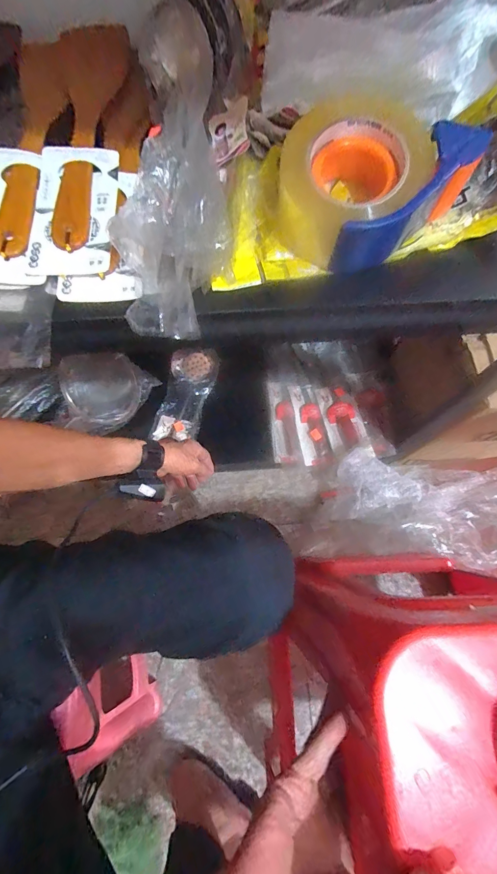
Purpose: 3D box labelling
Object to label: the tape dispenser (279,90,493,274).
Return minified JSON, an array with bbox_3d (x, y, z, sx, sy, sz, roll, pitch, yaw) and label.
[{"bbox_3d":[0.102,-0.218,0.298,0.143,0.078,0.101,-29,72,-11],"label":"tape dispenser"}]

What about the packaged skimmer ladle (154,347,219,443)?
[{"bbox_3d":[-0.143,-0.099,0.788,0.101,0.035,0.225,17,77,6],"label":"packaged skimmer ladle"}]

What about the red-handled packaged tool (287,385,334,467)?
[{"bbox_3d":[0.138,-0.029,0.780,0.063,0.026,0.189,-16,75,11],"label":"red-handled packaged tool"}]

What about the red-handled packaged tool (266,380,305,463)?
[{"bbox_3d":[0.079,-0.034,0.787,0.059,0.022,0.193,-8,70,-3],"label":"red-handled packaged tool"}]

